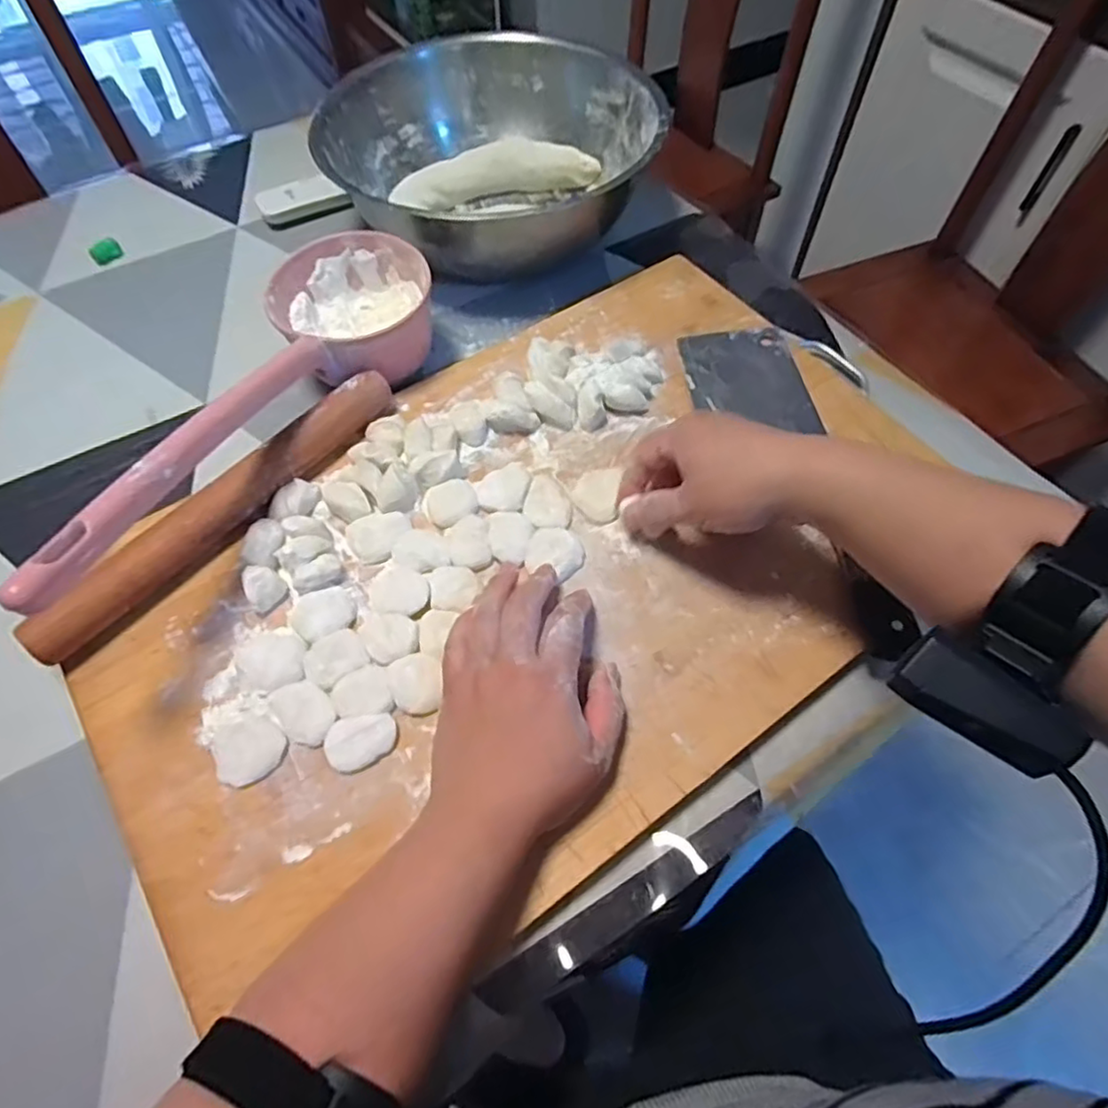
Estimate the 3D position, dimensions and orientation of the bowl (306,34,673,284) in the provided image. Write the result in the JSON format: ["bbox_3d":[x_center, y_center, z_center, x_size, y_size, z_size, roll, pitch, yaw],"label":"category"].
[{"bbox_3d":[-0.064,-0.373,0.617,0.284,0.122,0.284,0,60,1],"label":"bowl"}]

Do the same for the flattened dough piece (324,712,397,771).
[{"bbox_3d":[-0.108,0.105,0.362,0.038,0.010,0.027,-7,60,-3],"label":"flattened dough piece"}]

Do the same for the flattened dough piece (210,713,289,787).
[{"bbox_3d":[-0.169,0.106,0.361,0.038,0.007,0.038,0,60,1],"label":"flattened dough piece"}]

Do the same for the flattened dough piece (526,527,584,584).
[{"bbox_3d":[0.001,-0.002,0.424,0.037,0.009,0.035,16,61,10],"label":"flattened dough piece"}]

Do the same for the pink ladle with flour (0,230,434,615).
[{"bbox_3d":[-0.186,-0.108,0.406,0.112,0.073,0.361,12,43,8],"label":"pink ladle with flour"}]

